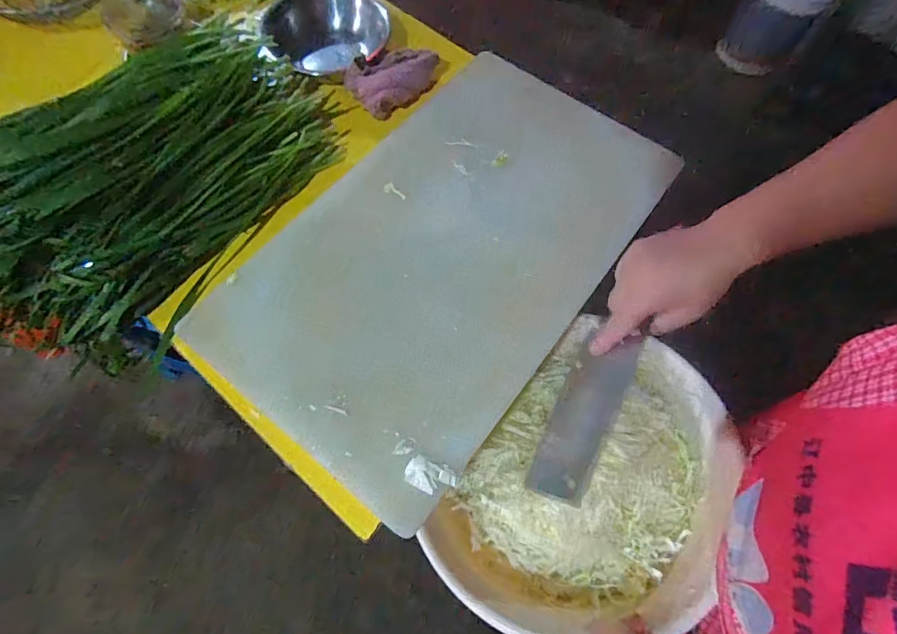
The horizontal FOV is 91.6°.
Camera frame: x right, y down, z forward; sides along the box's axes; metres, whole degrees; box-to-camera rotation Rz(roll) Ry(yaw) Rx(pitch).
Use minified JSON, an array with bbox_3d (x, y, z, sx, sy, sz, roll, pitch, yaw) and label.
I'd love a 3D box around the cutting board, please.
[{"bbox_3d":[-0.006,-0.103,0.540,0.368,0.027,0.581,36,72,12],"label":"cutting board"}]

